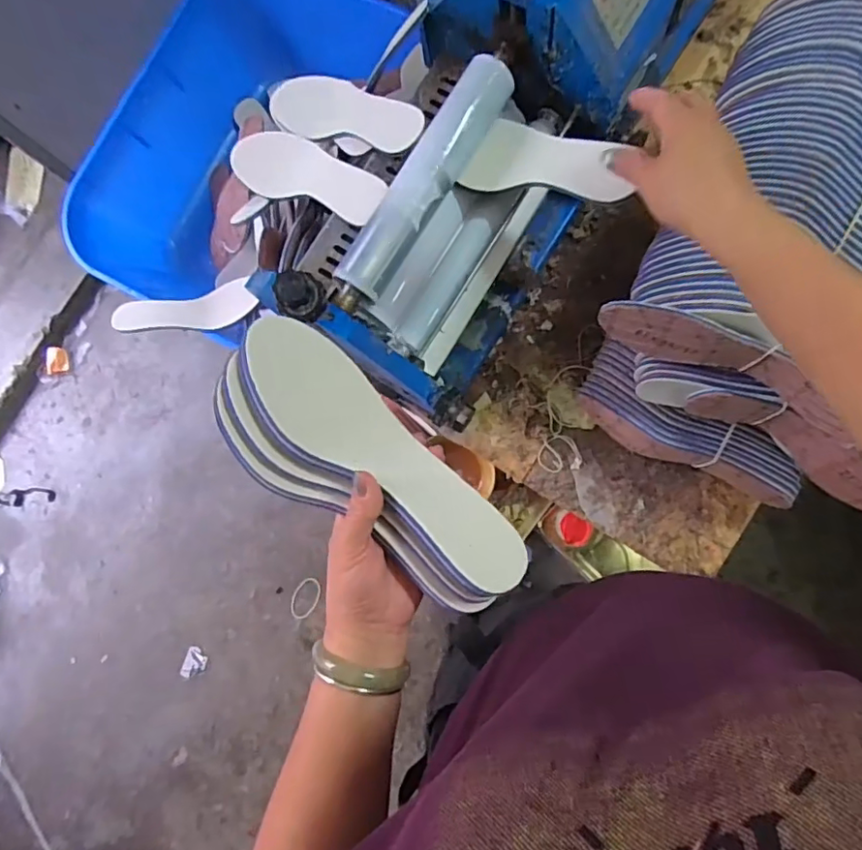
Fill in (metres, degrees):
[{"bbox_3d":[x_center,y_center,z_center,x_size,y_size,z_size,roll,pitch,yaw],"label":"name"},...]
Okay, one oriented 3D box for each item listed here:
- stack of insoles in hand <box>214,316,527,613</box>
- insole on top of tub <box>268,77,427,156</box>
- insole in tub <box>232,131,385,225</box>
[{"bbox_3d":[-0.043,0.031,0.373,0.227,0.053,0.092,40,90,-1],"label":"stack of insoles in hand"},{"bbox_3d":[-0.102,-0.352,0.631,0.228,0.010,0.066,28,102,27],"label":"insole on top of tub"},{"bbox_3d":[-0.144,-0.287,0.639,0.210,0.025,0.069,28,88,20],"label":"insole in tub"}]

